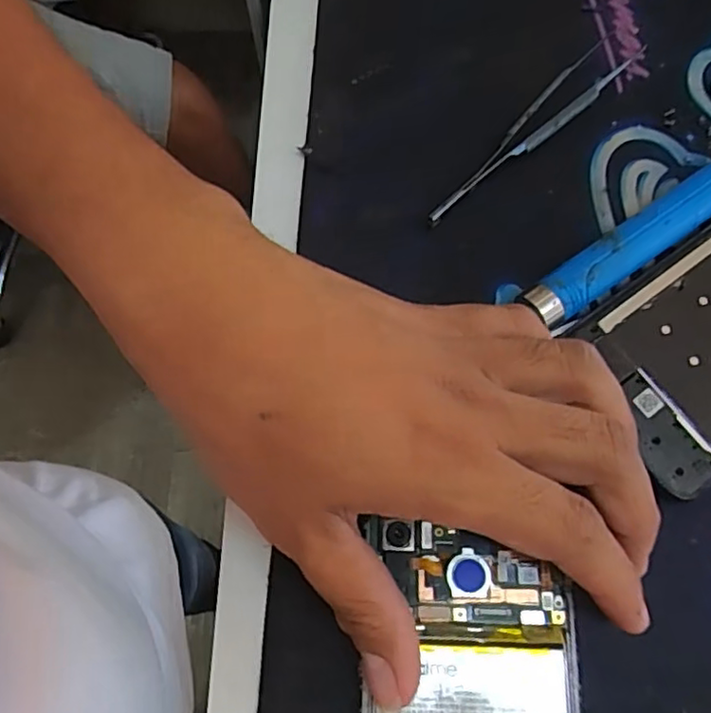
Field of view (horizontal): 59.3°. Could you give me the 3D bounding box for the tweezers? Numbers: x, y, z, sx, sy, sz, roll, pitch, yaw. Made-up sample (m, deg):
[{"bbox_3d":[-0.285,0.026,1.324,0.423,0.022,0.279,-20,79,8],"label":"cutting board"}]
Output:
[{"bbox_3d":[0.078,-0.101,0.272,0.018,0.005,0.130,43,76,13],"label":"tweezers"}]

